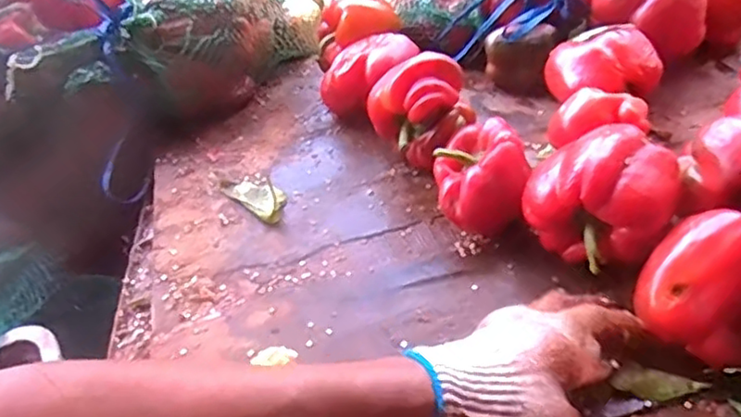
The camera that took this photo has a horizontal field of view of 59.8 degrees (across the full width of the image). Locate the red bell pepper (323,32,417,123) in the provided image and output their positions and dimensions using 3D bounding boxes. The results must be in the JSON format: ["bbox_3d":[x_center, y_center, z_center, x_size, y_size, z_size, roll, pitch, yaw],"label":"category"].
[{"bbox_3d":[-0.001,-0.135,0.654,0.082,0.066,0.091,28,57,29],"label":"red bell pepper"}]

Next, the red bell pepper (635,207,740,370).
[{"bbox_3d":[0.224,0.060,0.425,0.076,0.079,0.093,-26,50,-16],"label":"red bell pepper"}]

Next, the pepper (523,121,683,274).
[{"bbox_3d":[0.172,-0.013,0.478,0.101,0.071,0.090,33,59,31],"label":"pepper"}]

